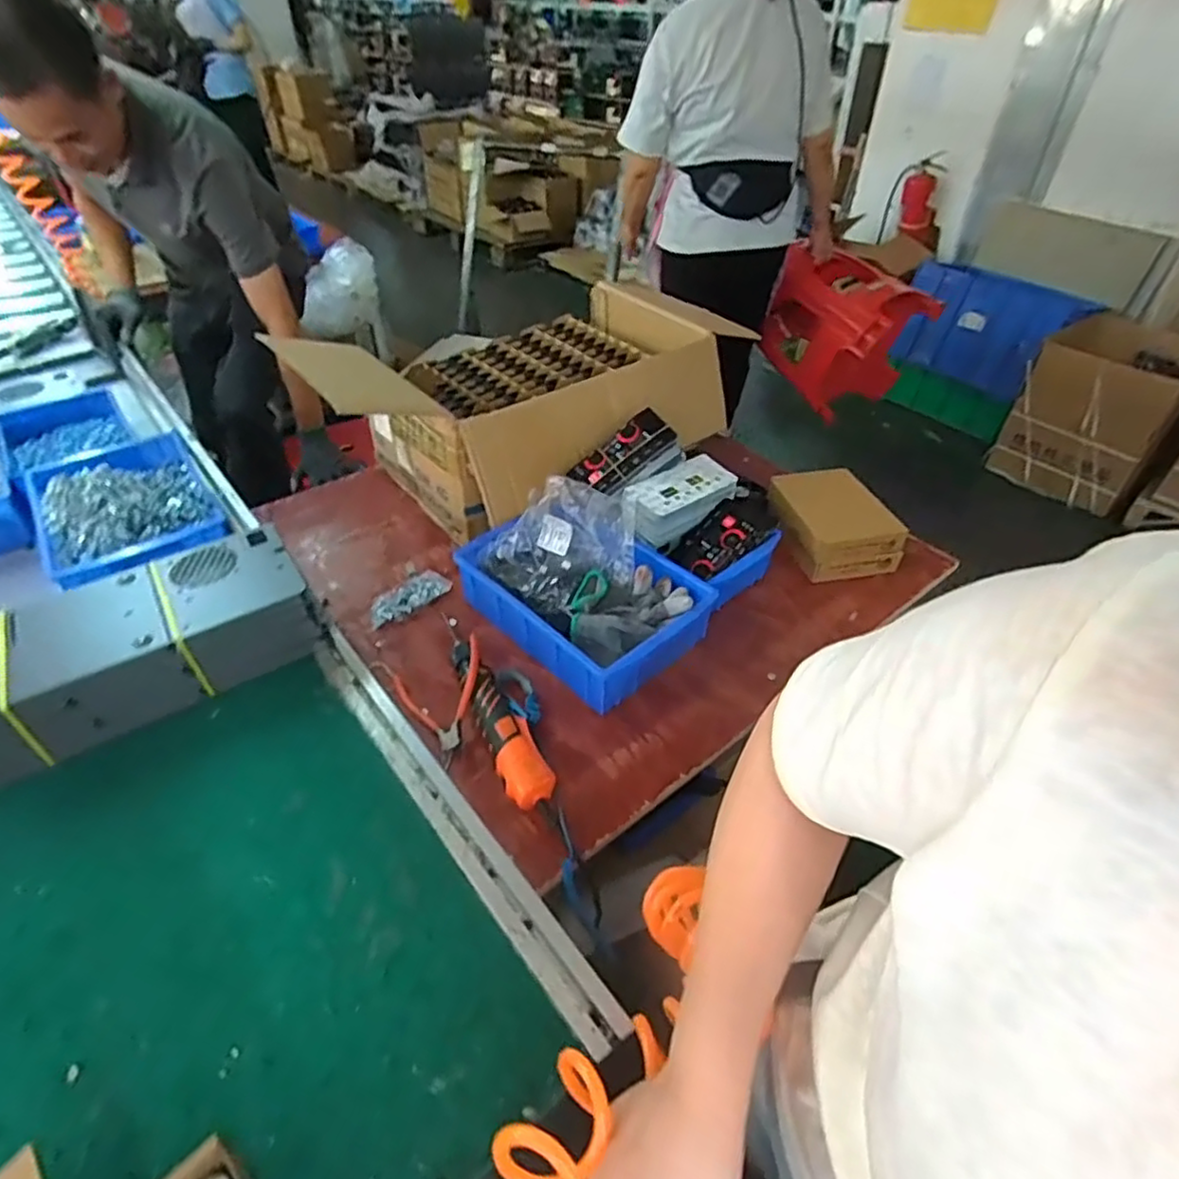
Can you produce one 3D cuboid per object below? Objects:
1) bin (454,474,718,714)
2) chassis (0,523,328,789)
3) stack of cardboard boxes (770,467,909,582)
[{"bbox_3d":[-0.011,-0.025,0.828,0.202,0.163,0.296,-31,51,-31],"label":"bin"},{"bbox_3d":[-0.513,0.065,0.739,0.389,0.099,0.166,-26,49,-28],"label":"chassis"},{"bbox_3d":[0.350,-0.096,0.973,0.141,0.084,0.162,-11,43,-14],"label":"stack of cardboard boxes"}]

